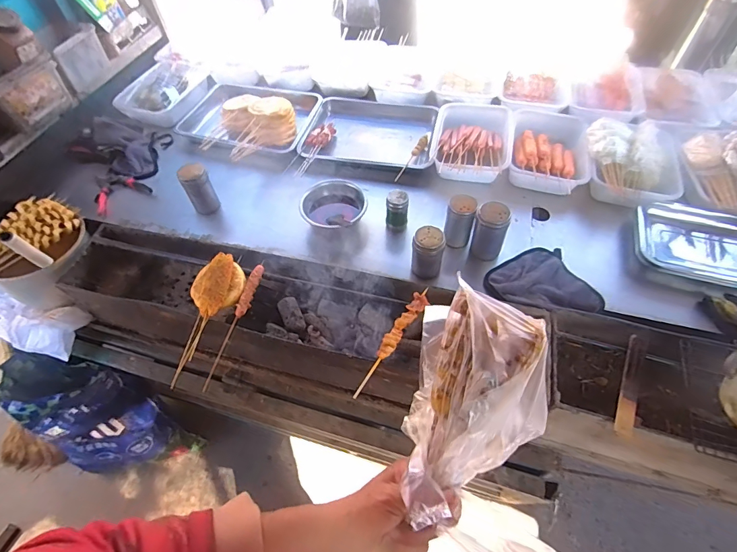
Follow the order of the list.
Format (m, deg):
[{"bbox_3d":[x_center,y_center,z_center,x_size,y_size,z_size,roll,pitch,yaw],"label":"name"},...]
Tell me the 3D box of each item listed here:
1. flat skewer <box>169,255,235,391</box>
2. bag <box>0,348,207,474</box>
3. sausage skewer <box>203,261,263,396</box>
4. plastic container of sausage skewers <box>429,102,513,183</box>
[{"bbox_3d":[-0.347,0.079,0.803,0.084,0.035,0.281,9,67,7],"label":"flat skewer"},{"bbox_3d":[-0.819,0.452,1.218,0.224,0.629,0.252,0,50,29],"label":"bag"},{"bbox_3d":[-0.272,0.096,0.795,0.023,0.021,0.276,15,70,12],"label":"sausage skewer"},{"bbox_3d":[0.273,-0.349,1.035,0.195,0.067,0.316,10,54,8],"label":"plastic container of sausage skewers"}]

